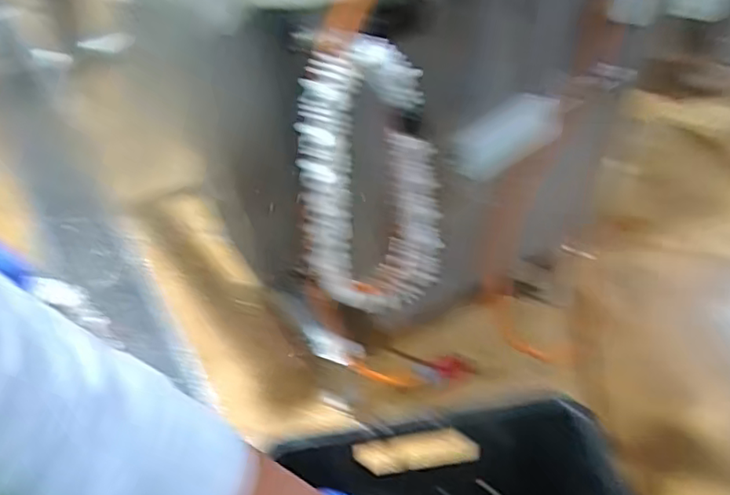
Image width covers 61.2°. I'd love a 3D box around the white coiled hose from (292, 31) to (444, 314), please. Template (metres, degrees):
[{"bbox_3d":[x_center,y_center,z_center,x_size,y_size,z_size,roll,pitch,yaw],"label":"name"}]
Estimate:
[{"bbox_3d":[0.008,-0.091,0.959,0.208,0.457,0.105,7,41,16],"label":"white coiled hose"}]

